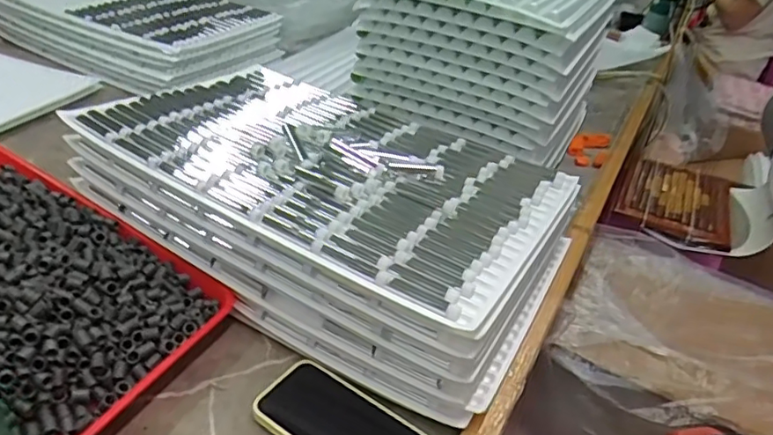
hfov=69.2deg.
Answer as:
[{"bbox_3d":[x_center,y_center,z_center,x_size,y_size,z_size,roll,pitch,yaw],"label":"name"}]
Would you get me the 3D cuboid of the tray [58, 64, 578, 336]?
[{"bbox_3d":[-0.062,-0.072,0.626,0.488,0.035,0.311,23,37,22],"label":"tray"}]

